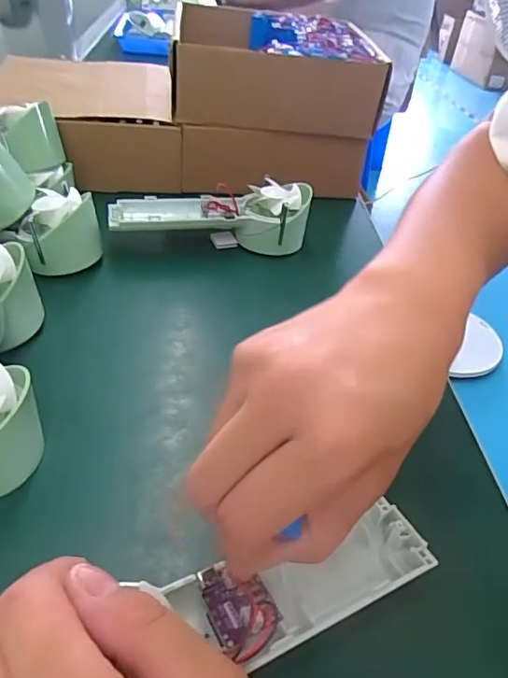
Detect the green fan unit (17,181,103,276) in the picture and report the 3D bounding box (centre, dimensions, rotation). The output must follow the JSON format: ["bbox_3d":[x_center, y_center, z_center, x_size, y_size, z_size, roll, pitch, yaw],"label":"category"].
[{"bbox_3d":[-0.154,-0.086,0.416,0.062,0.051,0.060,-8,40,-16],"label":"green fan unit"}]

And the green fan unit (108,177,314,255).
[{"bbox_3d":[-0.037,-0.110,0.466,0.177,0.046,0.062,-2,39,-10],"label":"green fan unit"}]

